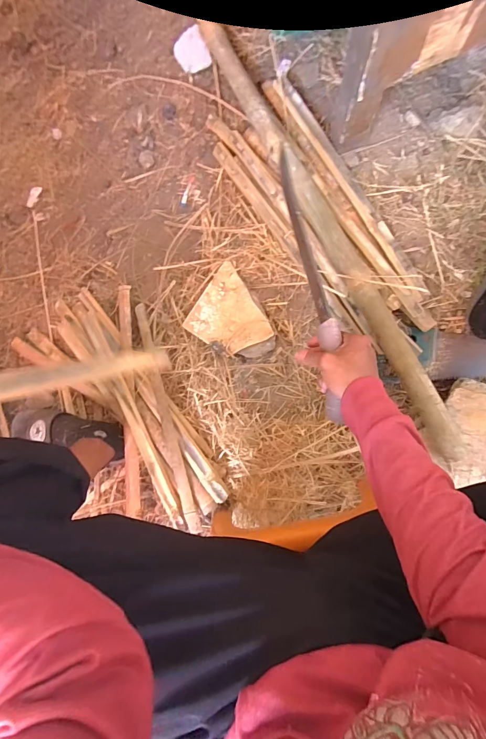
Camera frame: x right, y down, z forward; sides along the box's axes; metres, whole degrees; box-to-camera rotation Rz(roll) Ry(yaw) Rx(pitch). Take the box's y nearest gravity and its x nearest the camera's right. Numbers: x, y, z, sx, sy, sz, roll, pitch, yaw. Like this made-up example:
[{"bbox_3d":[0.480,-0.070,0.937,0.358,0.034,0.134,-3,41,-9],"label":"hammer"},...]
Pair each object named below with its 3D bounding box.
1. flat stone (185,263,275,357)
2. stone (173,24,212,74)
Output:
[{"bbox_3d":[-0.039,-0.102,0.689,0.133,0.023,0.160,-32,83,6],"label":"flat stone"},{"bbox_3d":[-0.105,-0.646,0.729,0.061,0.032,0.072,-27,83,7],"label":"stone"}]

